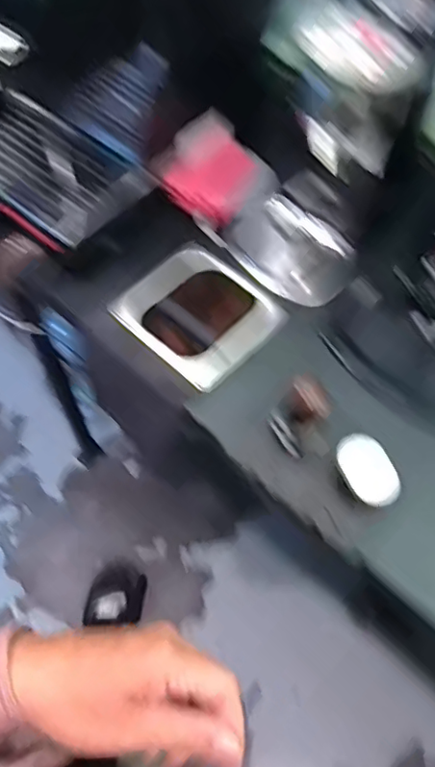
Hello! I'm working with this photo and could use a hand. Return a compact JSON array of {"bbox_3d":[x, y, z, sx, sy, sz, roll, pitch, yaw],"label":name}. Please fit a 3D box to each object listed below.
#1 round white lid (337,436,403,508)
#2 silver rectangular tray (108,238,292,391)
[{"bbox_3d":[0.168,0.096,0.653,0.056,0.010,0.082,-15,62,-11],"label":"round white lid"},{"bbox_3d":[-0.026,-0.097,0.807,0.194,0.034,0.173,41,66,19],"label":"silver rectangular tray"}]

